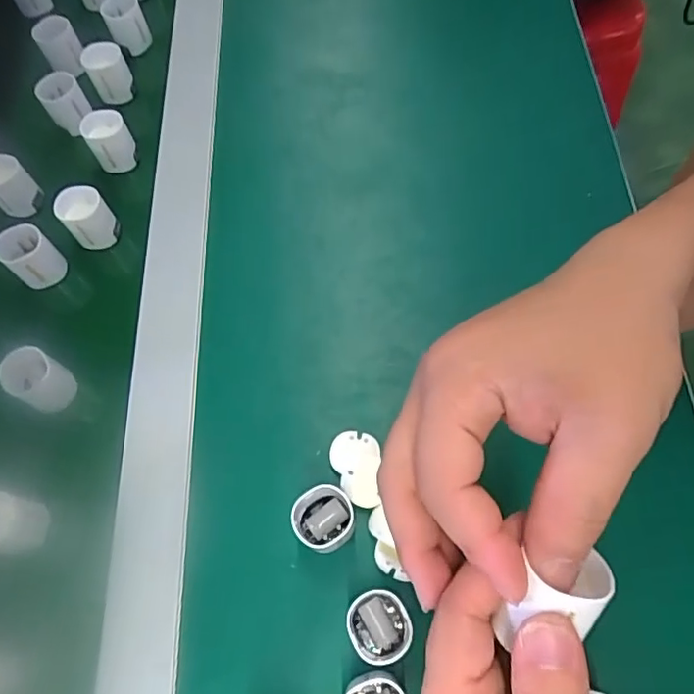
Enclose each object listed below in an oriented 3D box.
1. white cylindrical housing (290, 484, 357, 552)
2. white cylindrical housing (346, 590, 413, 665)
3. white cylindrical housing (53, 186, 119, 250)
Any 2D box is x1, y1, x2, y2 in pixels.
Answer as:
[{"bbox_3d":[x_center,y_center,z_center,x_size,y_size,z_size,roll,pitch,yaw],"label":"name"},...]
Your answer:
[{"bbox_3d":[-0.012,0.090,0.301,0.031,0.034,0.035,-5,66,-1],"label":"white cylindrical housing"},{"bbox_3d":[0.015,0.136,0.280,0.029,0.038,0.030,0,66,1],"label":"white cylindrical housing"},{"bbox_3d":[-0.177,-0.088,0.389,0.029,0.032,0.028,0,66,1],"label":"white cylindrical housing"}]

